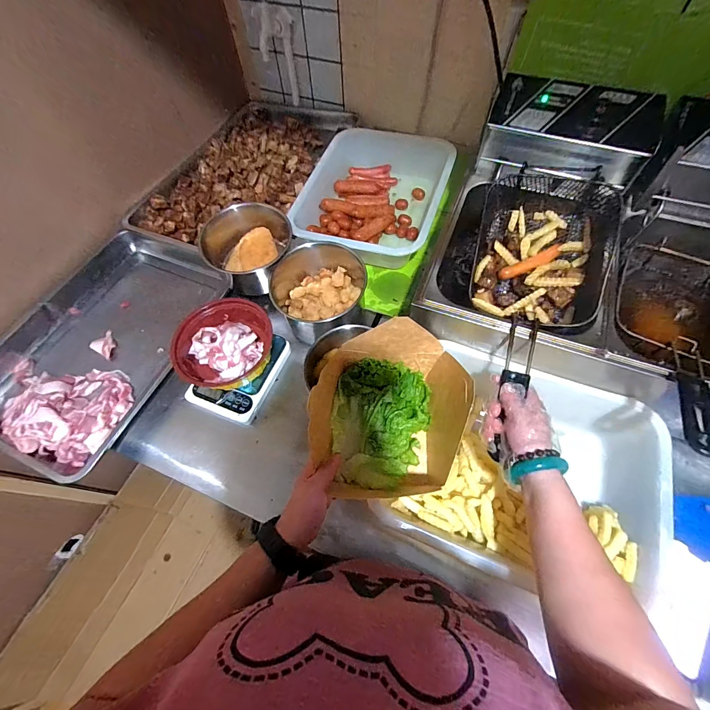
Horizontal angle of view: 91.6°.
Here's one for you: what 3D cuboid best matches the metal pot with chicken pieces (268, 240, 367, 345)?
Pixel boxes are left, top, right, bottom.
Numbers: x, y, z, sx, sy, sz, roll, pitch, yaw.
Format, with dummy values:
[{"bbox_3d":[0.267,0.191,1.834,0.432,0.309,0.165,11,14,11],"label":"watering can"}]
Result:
[{"bbox_3d":[-0.072,-0.133,0.674,0.176,0.093,0.192,-8,62,-2],"label":"metal pot with chicken pieces"}]

